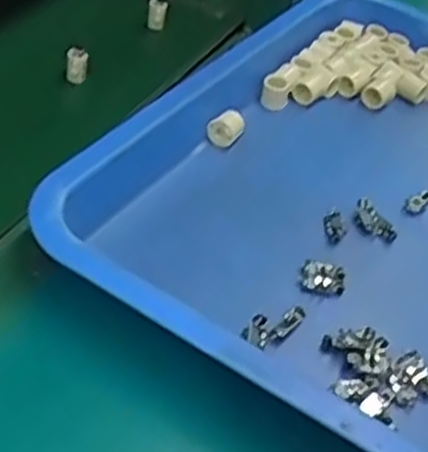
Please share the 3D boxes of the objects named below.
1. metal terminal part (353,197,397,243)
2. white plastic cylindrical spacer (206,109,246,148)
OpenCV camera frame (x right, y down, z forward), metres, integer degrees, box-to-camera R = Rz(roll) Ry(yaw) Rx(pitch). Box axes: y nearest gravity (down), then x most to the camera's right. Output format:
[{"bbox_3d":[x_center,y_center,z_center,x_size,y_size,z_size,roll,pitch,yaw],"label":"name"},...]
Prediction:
[{"bbox_3d":[0.098,-0.002,0.492,0.012,0.011,0.032,-27,64,-35],"label":"metal terminal part"},{"bbox_3d":[0.008,-0.066,0.542,0.022,0.023,0.024,18,41,6],"label":"white plastic cylindrical spacer"}]

